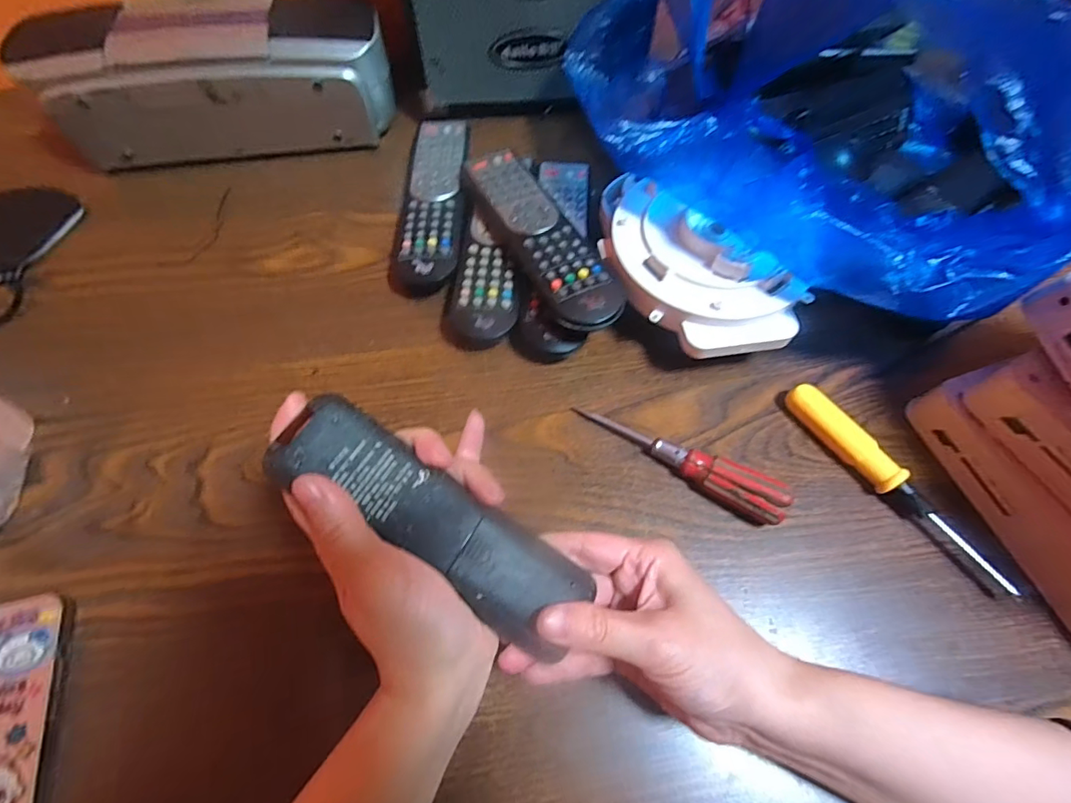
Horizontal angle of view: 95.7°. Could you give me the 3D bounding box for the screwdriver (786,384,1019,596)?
[{"bbox_3d":[0.221,0.049,0.304,0.019,0.019,0.153,-31,68,-15],"label":"screwdriver"}]

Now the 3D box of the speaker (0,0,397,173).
[{"bbox_3d":[-0.270,-0.282,0.422,0.282,0.101,0.108,-9,64,-5],"label":"speaker"}]

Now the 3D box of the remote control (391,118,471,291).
[{"bbox_3d":[-0.085,-0.170,0.413,0.053,0.027,0.203,-2,64,-2],"label":"remote control"}]

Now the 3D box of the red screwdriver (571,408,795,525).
[{"bbox_3d":[0.090,0.035,0.308,0.132,0.026,0.022,30,67,13],"label":"red screwdriver"}]

